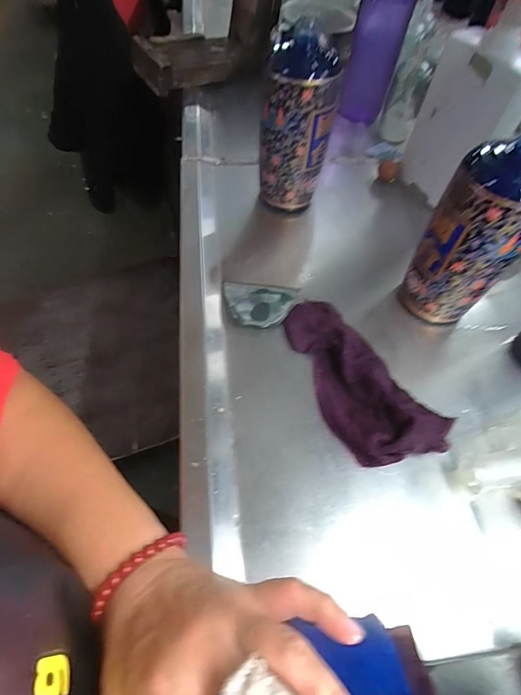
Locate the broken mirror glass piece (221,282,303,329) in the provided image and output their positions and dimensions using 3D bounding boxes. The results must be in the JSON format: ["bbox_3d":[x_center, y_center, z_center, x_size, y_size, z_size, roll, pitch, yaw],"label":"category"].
[{"bbox_3d":[-0.001,-0.046,0.411,0.078,0.010,0.059,2,56,2],"label":"broken mirror glass piece"}]

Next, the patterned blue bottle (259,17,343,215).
[{"bbox_3d":[0.041,-0.251,0.451,0.080,0.172,0.064,4,56,3],"label":"patterned blue bottle"}]

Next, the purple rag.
[{"bbox_3d":[0.087,0.023,0.363,0.093,0.028,0.184,-26,60,-16],"label":"purple rag"}]

